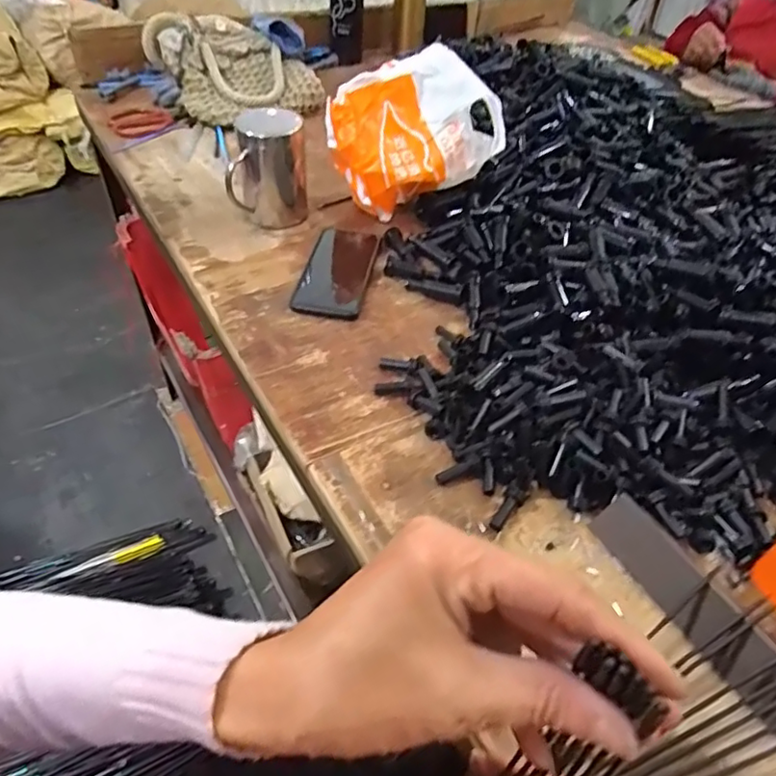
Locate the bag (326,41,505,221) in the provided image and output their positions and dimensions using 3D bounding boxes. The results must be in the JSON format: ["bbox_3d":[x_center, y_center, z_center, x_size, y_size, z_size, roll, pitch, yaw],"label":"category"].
[{"bbox_3d":[0.027,-0.299,0.712,0.205,0.155,0.108,-17,50,-20],"label":"bag"}]

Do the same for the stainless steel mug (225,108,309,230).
[{"bbox_3d":[-0.147,-0.270,0.715,0.091,0.126,0.082,-4,47,-7],"label":"stainless steel mug"}]

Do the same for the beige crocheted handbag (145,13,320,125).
[{"bbox_3d":[-0.248,-0.513,0.958,0.257,0.135,0.204,-14,49,-16],"label":"beige crocheted handbag"}]

